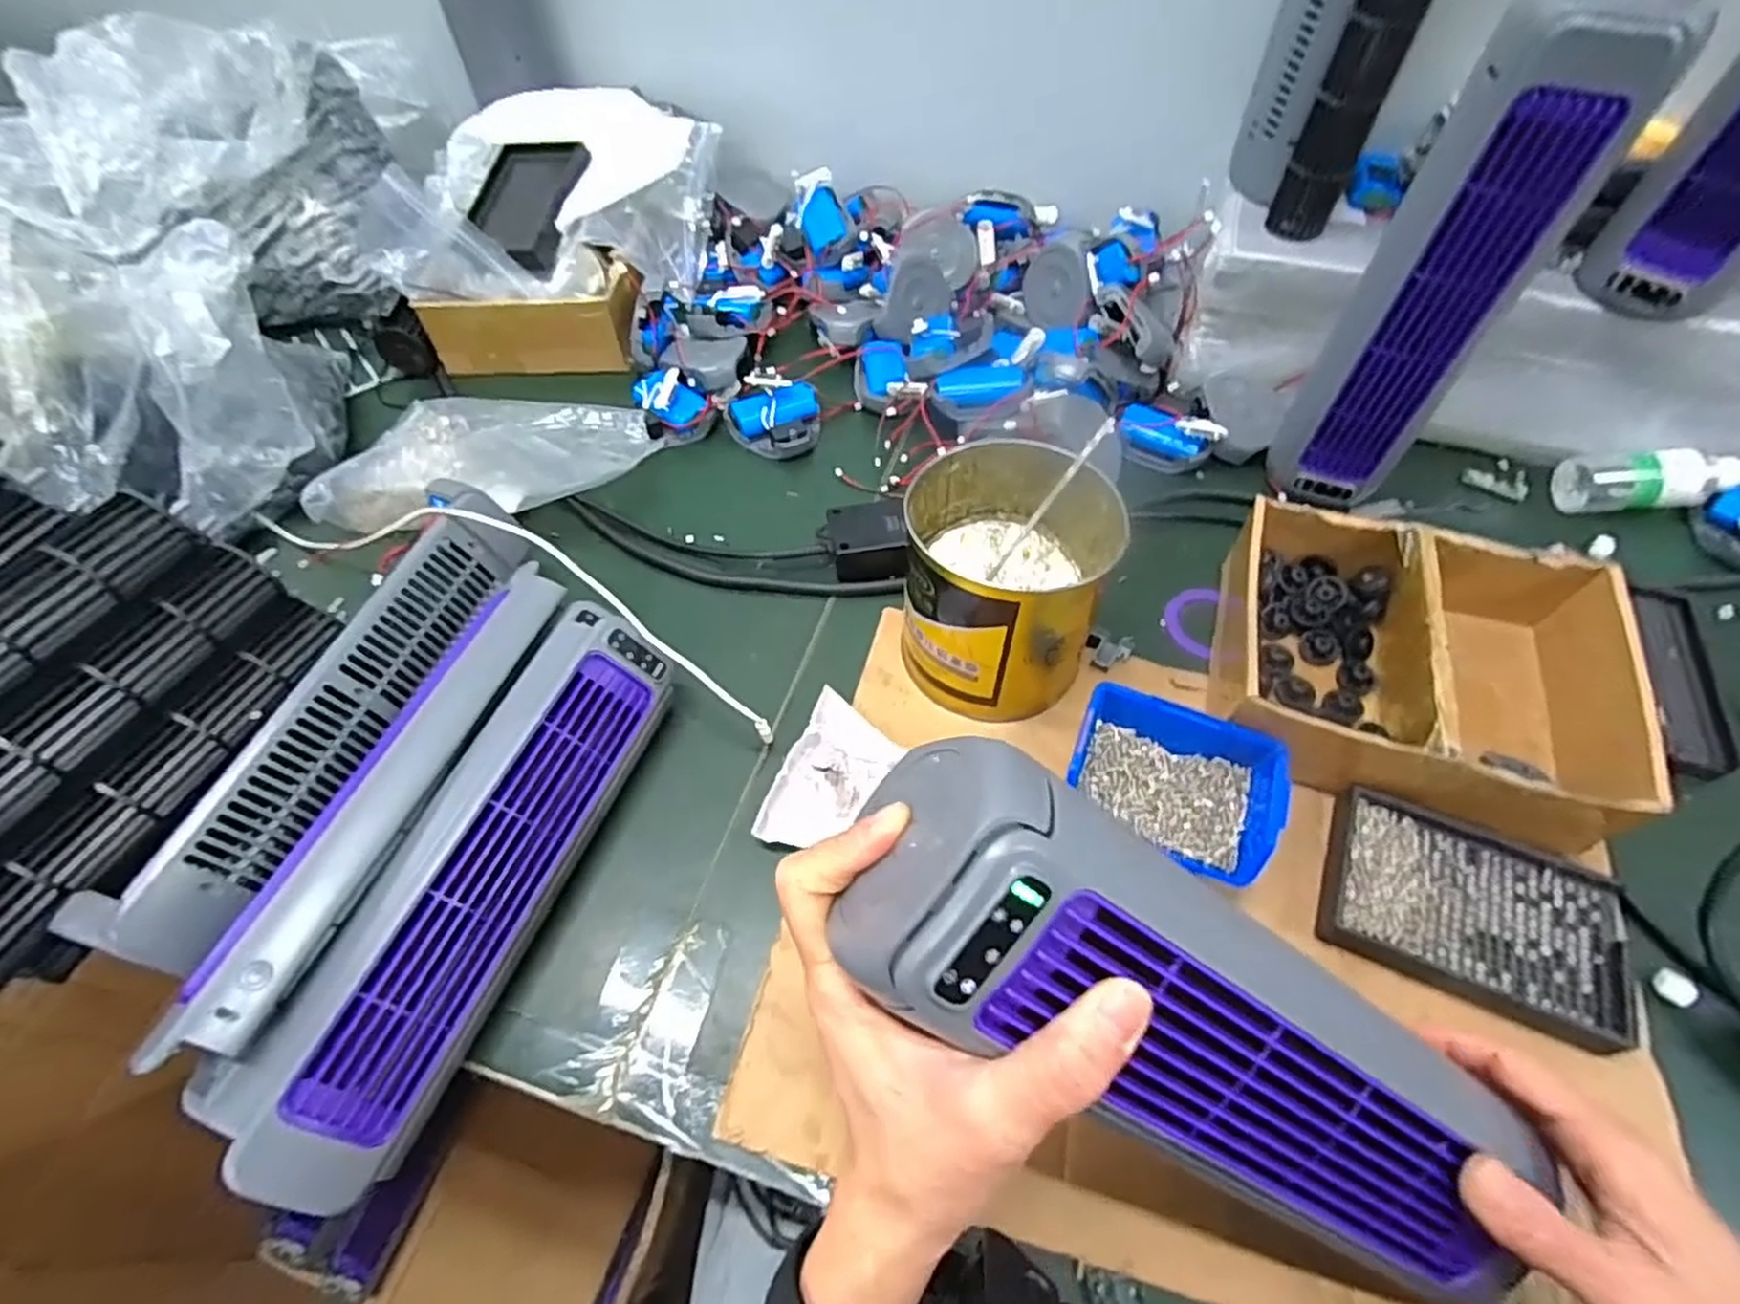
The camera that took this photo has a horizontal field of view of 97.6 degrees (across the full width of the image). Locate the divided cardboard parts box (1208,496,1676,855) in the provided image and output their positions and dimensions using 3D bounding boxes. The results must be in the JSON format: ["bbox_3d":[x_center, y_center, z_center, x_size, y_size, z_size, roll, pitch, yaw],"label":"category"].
[{"bbox_3d":[0.327,0.003,0.459,0.204,0.063,0.169,14,57,10],"label":"divided cardboard parts box"}]

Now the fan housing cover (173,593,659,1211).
[{"bbox_3d":[-0.206,0.111,0.405,0.085,0.055,0.296,41,55,-24],"label":"fan housing cover"}]

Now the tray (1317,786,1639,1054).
[{"bbox_3d":[0.323,0.138,0.405,0.141,0.015,0.094,22,59,15],"label":"tray"}]

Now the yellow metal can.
[{"bbox_3d":[0.082,-0.047,0.473,0.122,0.112,0.134,0,56,0],"label":"yellow metal can"}]

